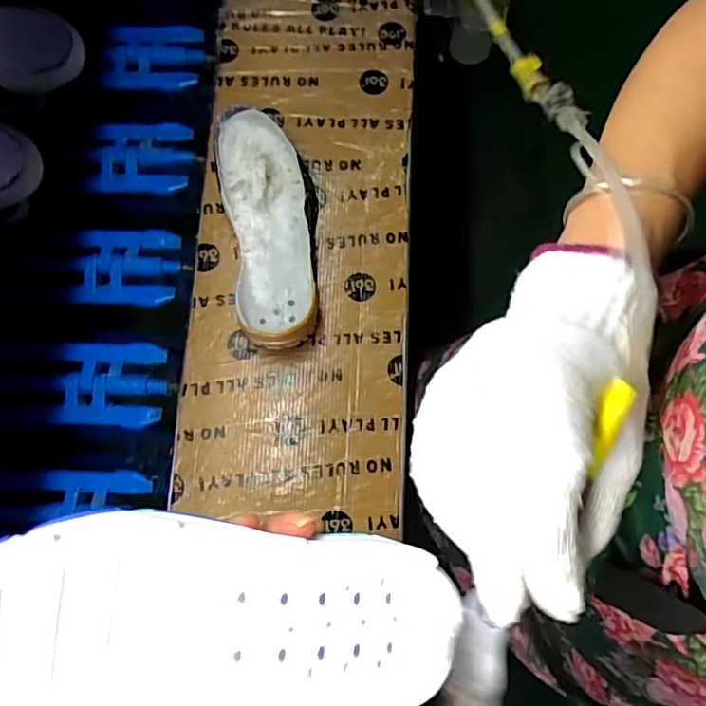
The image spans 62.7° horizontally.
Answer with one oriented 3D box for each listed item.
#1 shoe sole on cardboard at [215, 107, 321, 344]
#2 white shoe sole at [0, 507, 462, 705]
[{"bbox_3d":[-0.085,-0.126,0.619,0.096,0.065,0.259,-10,74,-4],"label":"shoe sole on cardboard"},{"bbox_3d":[-0.058,0.112,0.233,0.236,0.026,0.089,8,71,-33],"label":"white shoe sole"}]

